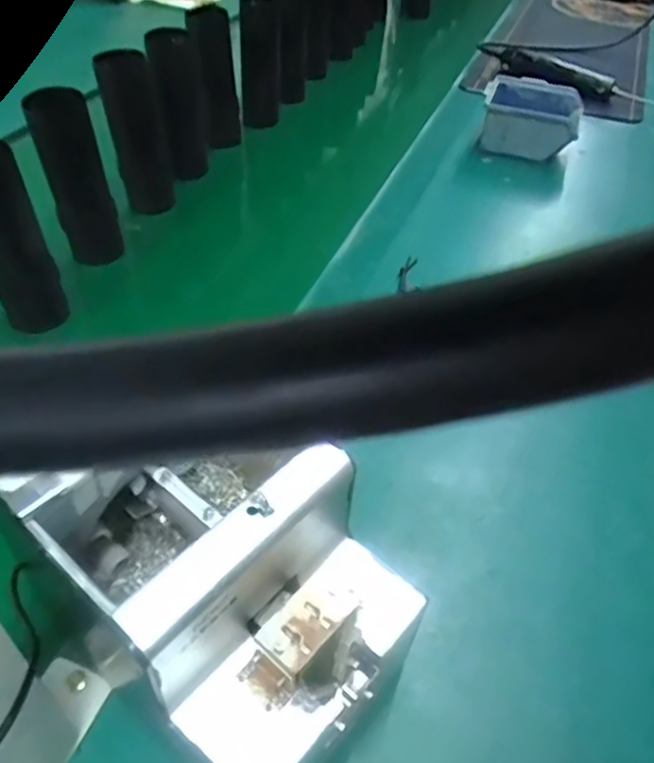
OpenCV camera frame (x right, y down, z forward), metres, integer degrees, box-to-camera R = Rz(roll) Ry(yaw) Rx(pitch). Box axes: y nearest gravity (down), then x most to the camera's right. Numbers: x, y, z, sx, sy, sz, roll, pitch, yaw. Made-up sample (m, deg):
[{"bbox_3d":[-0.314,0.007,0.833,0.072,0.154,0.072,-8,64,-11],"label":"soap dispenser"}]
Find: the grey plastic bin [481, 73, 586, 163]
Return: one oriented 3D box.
[{"bbox_3d":[0.312,-0.400,0.969,0.146,0.080,0.141,15,43,9],"label":"grey plastic bin"}]

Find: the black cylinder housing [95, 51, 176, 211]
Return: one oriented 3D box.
[{"bbox_3d":[-0.223,-0.288,0.746,0.068,0.178,0.054,-6,44,-13],"label":"black cylinder housing"}]

